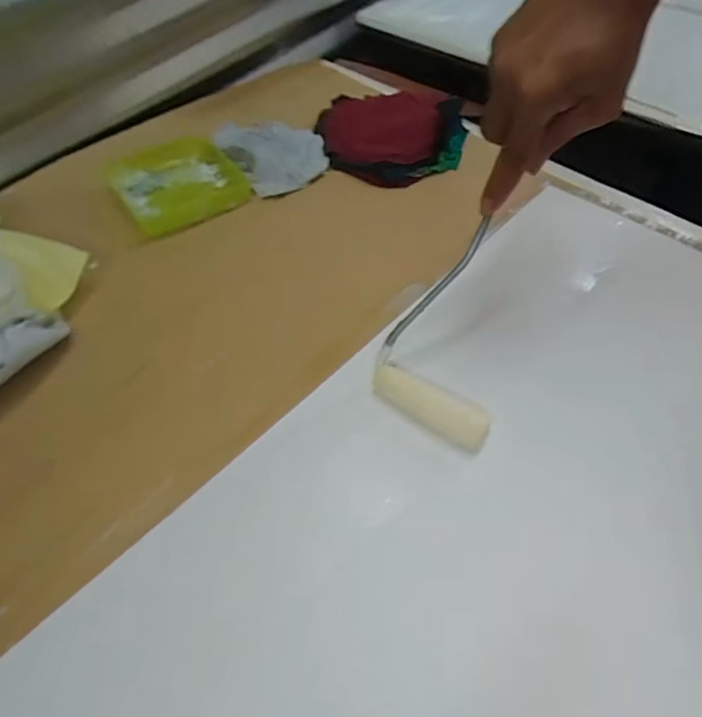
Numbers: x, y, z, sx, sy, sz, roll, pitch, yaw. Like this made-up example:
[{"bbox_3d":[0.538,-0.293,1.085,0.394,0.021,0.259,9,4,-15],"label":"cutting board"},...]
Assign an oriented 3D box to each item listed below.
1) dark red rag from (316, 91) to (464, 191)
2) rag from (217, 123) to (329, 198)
[{"bbox_3d":[0.051,-0.301,0.633,0.179,0.033,0.196,-14,55,-10],"label":"dark red rag"},{"bbox_3d":[-0.093,-0.260,0.610,0.113,0.019,0.139,-31,59,-21],"label":"rag"}]

